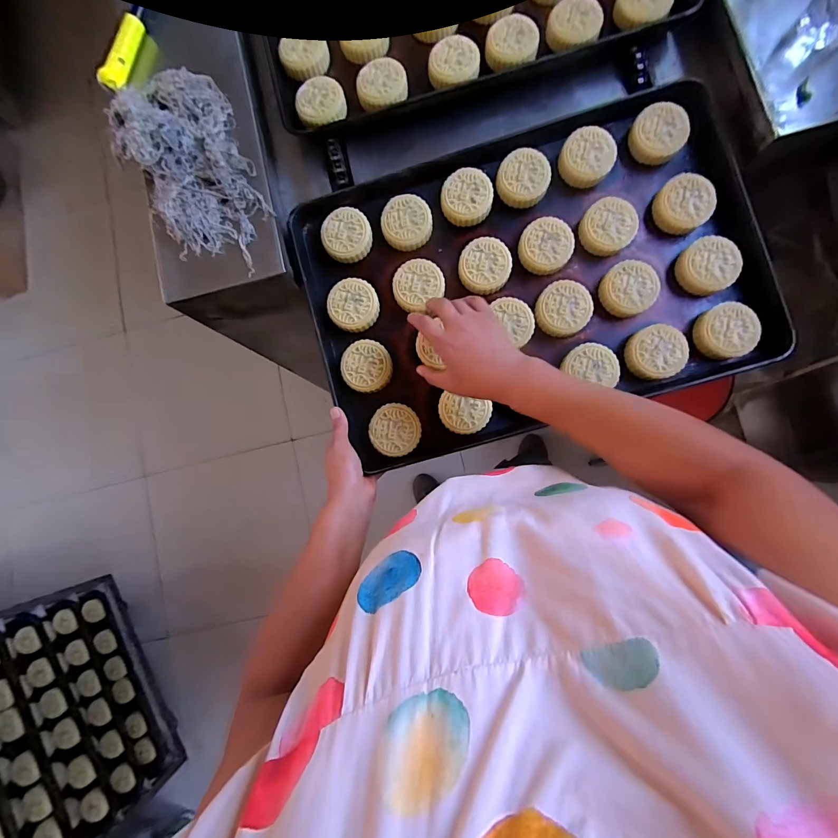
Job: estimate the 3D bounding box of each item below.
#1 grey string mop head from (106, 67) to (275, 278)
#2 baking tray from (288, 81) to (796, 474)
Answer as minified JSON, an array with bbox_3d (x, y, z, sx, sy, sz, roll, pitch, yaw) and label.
[{"bbox_3d":[-0.302,-0.330,0.496,0.147,0.067,0.269,-24,81,2],"label":"grey string mop head"},{"bbox_3d":[0.144,-0.193,0.511,0.582,0.057,0.398,-16,81,3],"label":"baking tray"}]

